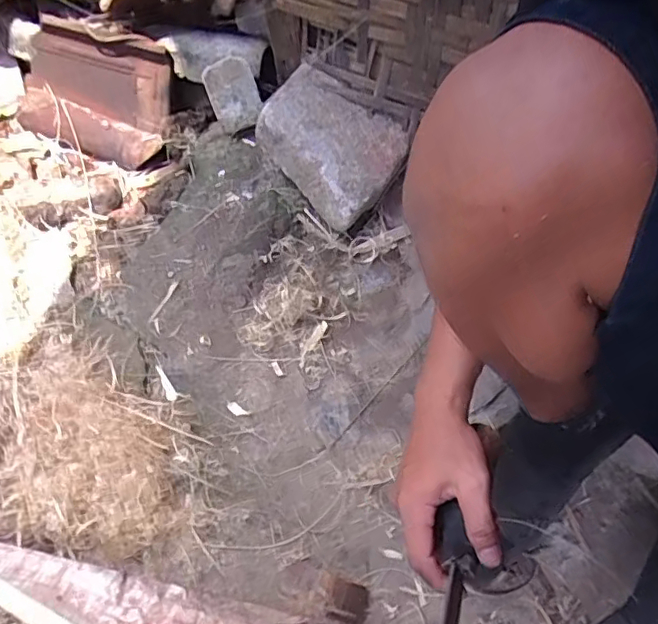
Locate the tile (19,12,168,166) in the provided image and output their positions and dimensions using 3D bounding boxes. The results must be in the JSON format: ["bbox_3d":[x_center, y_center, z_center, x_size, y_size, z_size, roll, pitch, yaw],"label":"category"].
[{"bbox_3d":[-0.403,-0.372,0.971,0.302,0.204,0.060,17,24,13],"label":"tile"}]

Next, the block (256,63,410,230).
[{"bbox_3d":[-0.003,-0.227,0.805,0.196,0.067,0.166,34,77,0],"label":"block"}]

